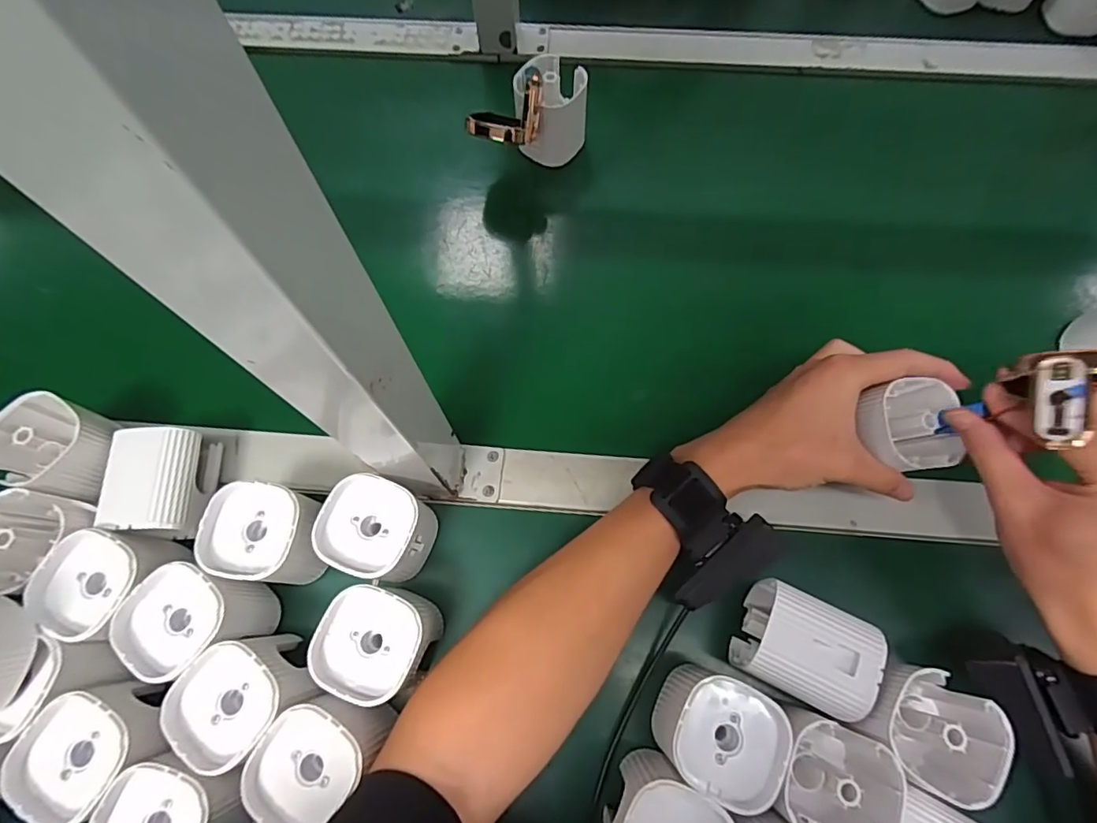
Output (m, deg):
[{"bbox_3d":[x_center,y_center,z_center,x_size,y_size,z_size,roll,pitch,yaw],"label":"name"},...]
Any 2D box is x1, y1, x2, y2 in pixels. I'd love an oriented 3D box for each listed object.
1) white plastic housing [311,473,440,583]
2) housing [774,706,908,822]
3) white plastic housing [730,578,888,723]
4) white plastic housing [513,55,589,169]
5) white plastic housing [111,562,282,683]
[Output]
[{"bbox_3d":[-0.103,0.075,0.329,0.060,0.066,0.054,17,70,5],"label":"white plastic housing"},{"bbox_3d":[0.148,0.196,0.283,0.069,0.061,0.056,24,70,8],"label":"housing"},{"bbox_3d":[0.143,0.135,0.307,0.073,0.045,0.054,24,70,8],"label":"white plastic housing"},{"bbox_3d":[0.001,-0.258,0.457,0.059,0.059,0.057,0,69,-1],"label":"white plastic housing"},{"bbox_3d":[-0.202,0.121,0.309,0.062,0.059,0.054,17,70,5],"label":"white plastic housing"}]

